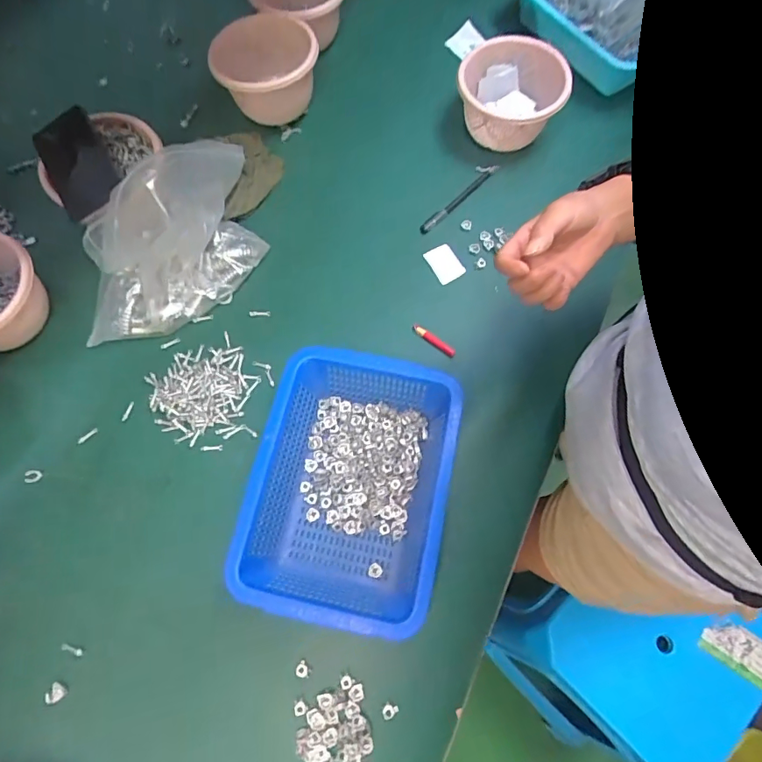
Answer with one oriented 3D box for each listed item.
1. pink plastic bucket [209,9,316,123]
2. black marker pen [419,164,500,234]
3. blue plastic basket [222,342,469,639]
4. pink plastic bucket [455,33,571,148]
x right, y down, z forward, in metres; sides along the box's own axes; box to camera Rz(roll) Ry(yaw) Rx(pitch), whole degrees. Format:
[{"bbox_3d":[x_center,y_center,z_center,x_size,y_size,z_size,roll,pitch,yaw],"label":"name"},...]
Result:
[{"bbox_3d":[-0.170,-0.453,0.731,0.154,0.101,0.146,-8,72,-4],"label":"pink plastic bucket"},{"bbox_3d":[0.115,-0.265,0.711,0.164,0.008,0.016,-43,77,-14],"label":"black marker pen"},{"bbox_3d":[-0.032,0.112,0.526,0.193,0.092,0.266,14,72,4],"label":"blue plastic basket"},{"bbox_3d":[0.186,-0.414,0.711,0.147,0.088,0.154,1,70,-2],"label":"pink plastic bucket"}]

